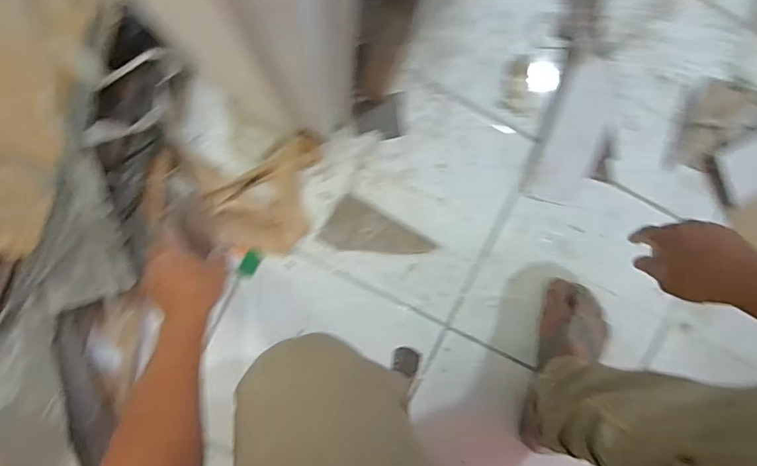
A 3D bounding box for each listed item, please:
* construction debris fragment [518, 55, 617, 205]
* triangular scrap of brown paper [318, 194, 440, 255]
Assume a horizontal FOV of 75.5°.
[{"bbox_3d":[0.284,-0.144,0.703,0.082,0.008,0.206,19,98,-11],"label":"construction debris fragment"},{"bbox_3d":[-0.001,0.012,0.696,0.147,0.011,0.076,31,90,-6],"label":"triangular scrap of brown paper"}]

